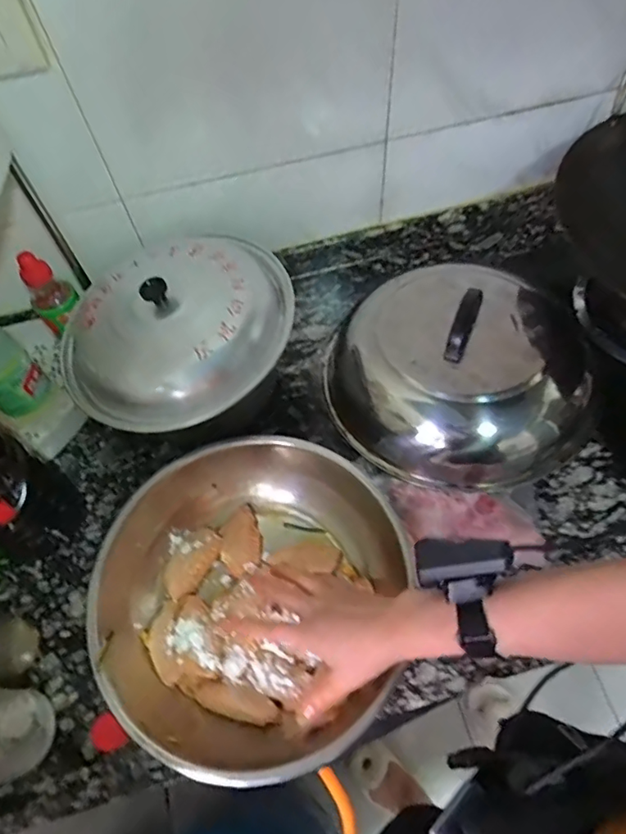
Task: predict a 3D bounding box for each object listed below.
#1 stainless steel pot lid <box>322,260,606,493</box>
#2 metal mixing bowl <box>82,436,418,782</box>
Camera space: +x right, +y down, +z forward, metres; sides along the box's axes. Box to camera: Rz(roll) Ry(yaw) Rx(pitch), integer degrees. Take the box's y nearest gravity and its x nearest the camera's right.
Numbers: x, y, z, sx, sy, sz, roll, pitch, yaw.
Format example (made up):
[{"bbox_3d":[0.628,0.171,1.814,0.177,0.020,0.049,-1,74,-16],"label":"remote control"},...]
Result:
[{"bbox_3d":[0.181,-0.064,0.642,0.311,0.115,0.314,-1,62,3],"label":"stainless steel pot lid"},{"bbox_3d":[-0.053,0.179,0.537,0.263,0.084,0.303,27,67,16],"label":"metal mixing bowl"}]

